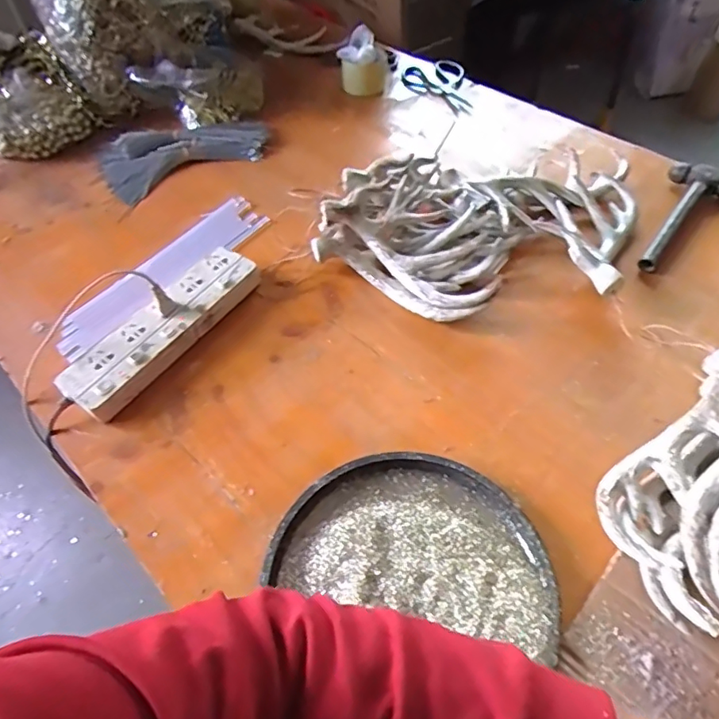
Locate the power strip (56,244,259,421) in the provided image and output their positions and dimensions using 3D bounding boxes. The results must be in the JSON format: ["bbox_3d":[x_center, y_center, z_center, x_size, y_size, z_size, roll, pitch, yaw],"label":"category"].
[{"bbox_3d":[-0.217,-0.036,0.602,0.067,0.042,0.249,28,56,24],"label":"power strip"}]

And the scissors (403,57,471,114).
[{"bbox_3d":[0.155,-0.511,0.999,0.113,0.019,0.199,-10,51,-5],"label":"scissors"}]

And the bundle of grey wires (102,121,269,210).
[{"bbox_3d":[-0.274,-0.329,0.834,0.253,0.033,0.129,-24,54,-17],"label":"bundle of grey wires"}]

